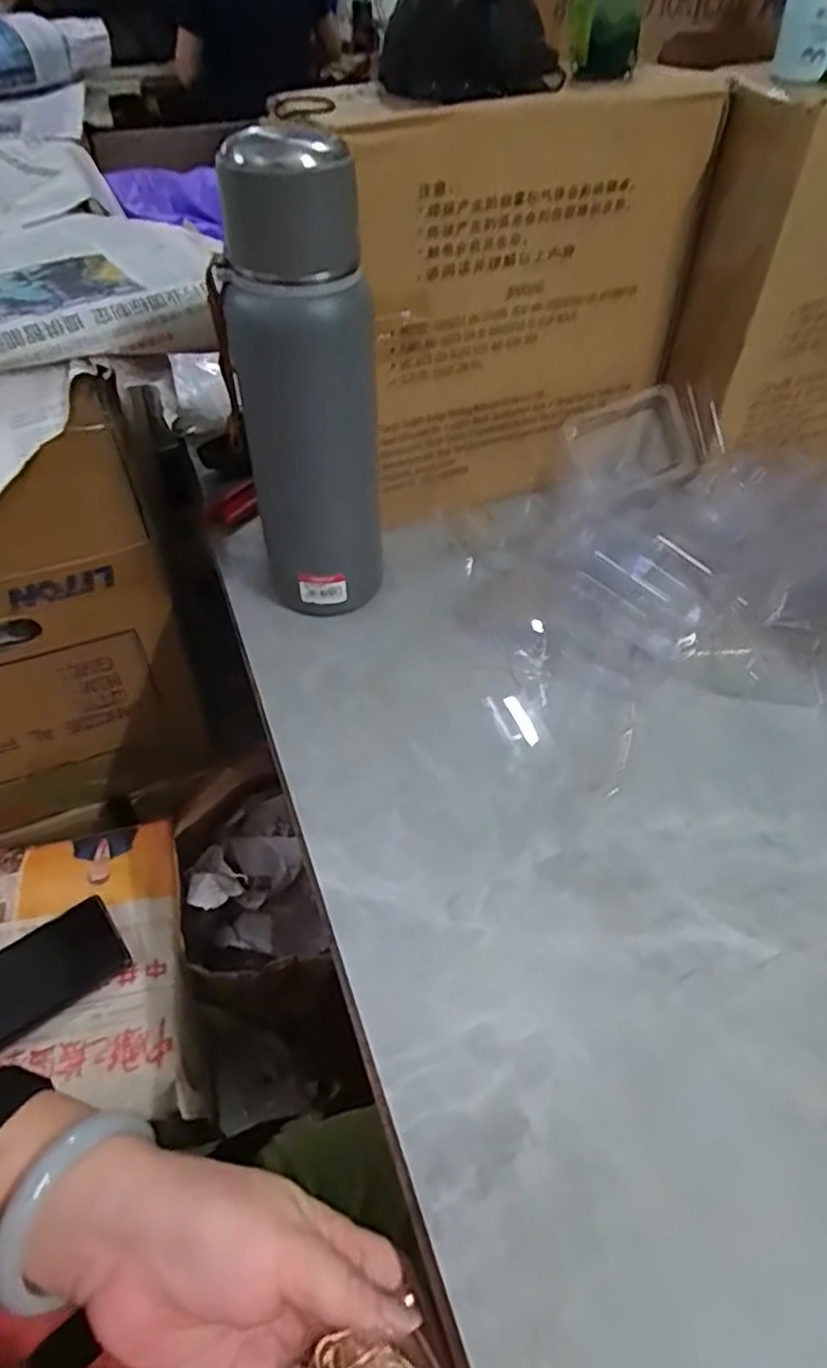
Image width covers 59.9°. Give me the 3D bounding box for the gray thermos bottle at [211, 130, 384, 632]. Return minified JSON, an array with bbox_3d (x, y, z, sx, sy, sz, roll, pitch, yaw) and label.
[{"bbox_3d":[-0.065,-0.161,0.441,0.068,0.274,0.066,-29,55,-25],"label":"gray thermos bottle"}]

